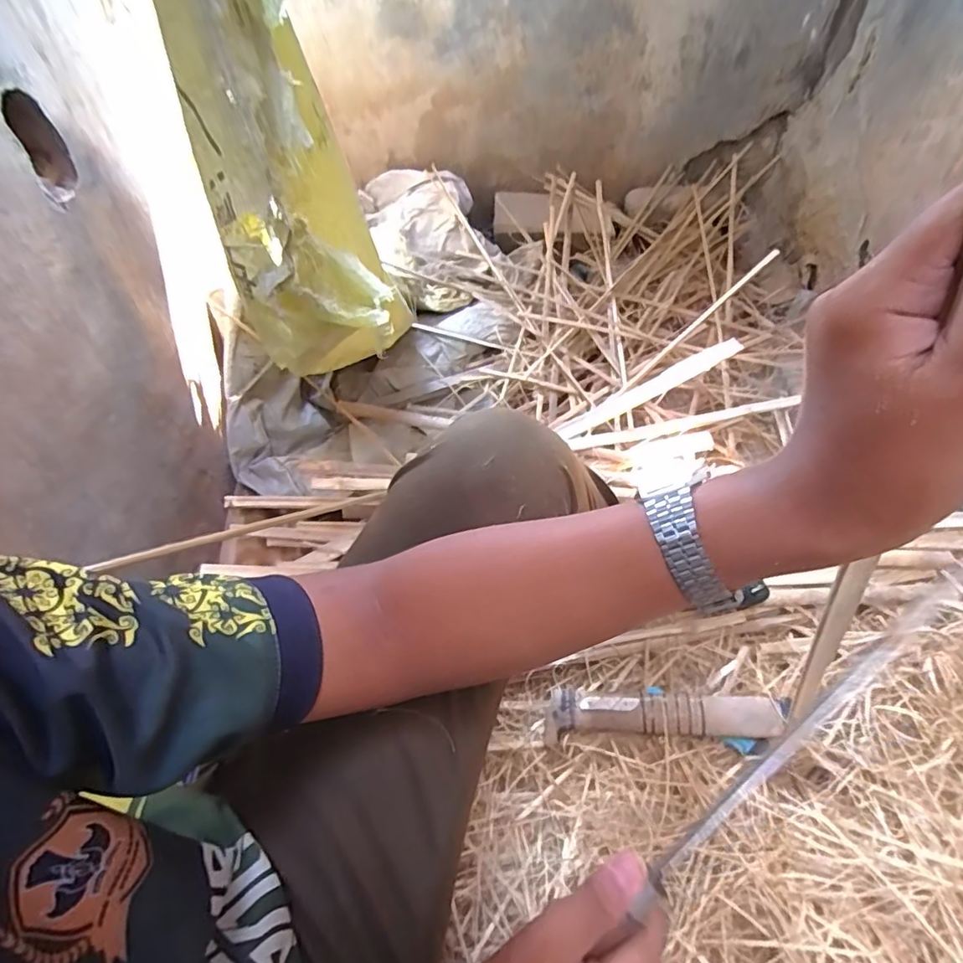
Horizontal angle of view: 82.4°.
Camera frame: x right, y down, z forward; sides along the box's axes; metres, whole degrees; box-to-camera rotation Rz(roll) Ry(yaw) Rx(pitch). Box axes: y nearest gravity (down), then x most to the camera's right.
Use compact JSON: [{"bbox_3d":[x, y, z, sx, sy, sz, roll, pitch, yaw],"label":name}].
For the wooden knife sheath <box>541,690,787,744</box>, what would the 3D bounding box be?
[{"bbox_3d":[0.217,0.283,0.675,0.272,0.033,0.059,-2,53,2],"label":"wooden knife sheath"}]

